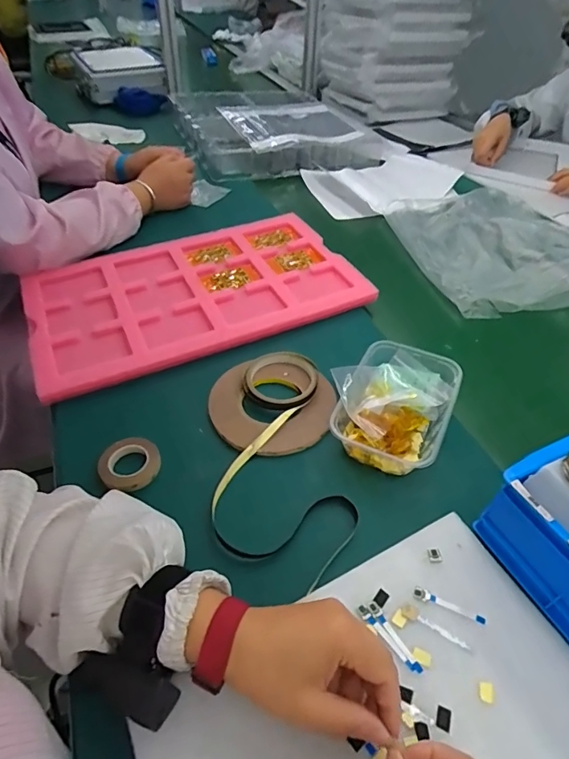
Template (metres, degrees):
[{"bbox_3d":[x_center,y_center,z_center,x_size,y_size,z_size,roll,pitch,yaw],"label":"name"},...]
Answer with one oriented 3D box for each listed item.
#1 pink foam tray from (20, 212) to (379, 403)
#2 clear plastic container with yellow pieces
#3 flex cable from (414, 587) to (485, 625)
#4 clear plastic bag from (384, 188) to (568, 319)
[{"bbox_3d":[-0.142,-0.143,0.717,0.485,0.021,0.300,-14,48,-16],"label":"pink foam tray"},{"bbox_3d":[0.124,0.025,0.527,0.128,0.051,0.162,20,49,19],"label":"clear plastic container with yellow pieces"},{"bbox_3d":[0.142,0.194,0.391,0.060,0.004,0.010,19,47,16],"label":"flex cable"},{"bbox_3d":[0.386,-0.261,0.839,0.307,0.081,0.357,-7,46,-9],"label":"clear plastic bag"}]

